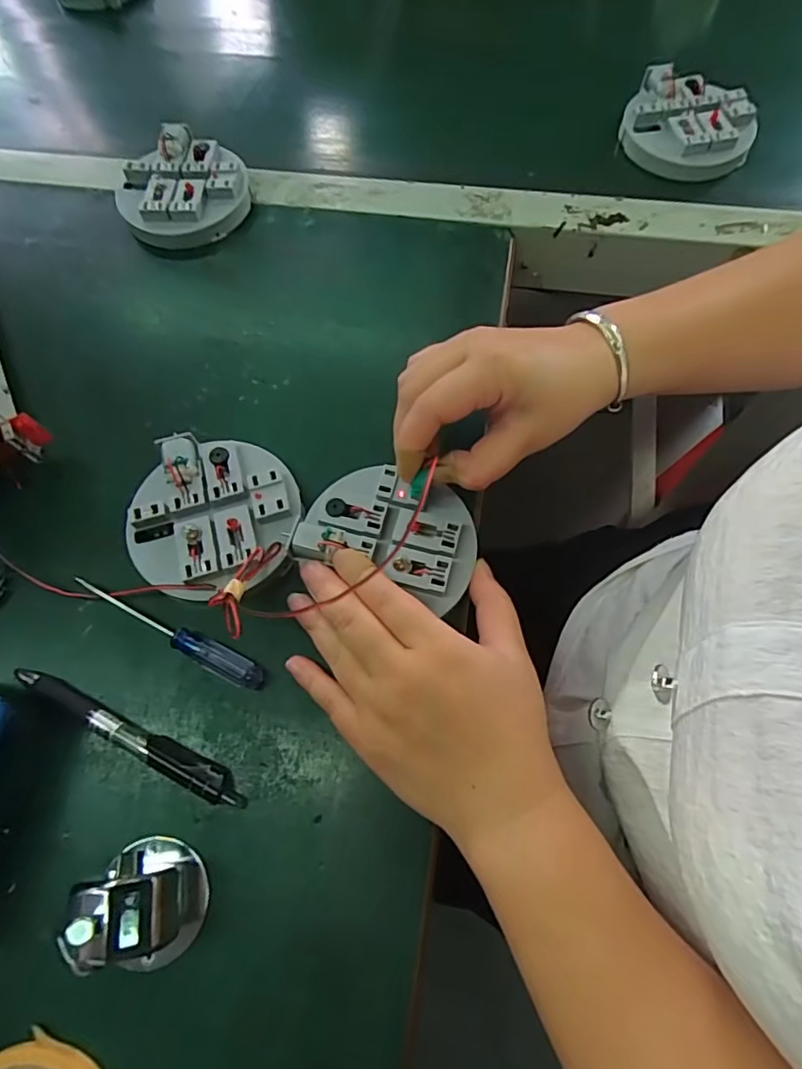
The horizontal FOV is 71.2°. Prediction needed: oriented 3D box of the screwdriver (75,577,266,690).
[{"bbox_3d":[-0.131,0.056,0.321,0.120,0.016,0.015,26,71,11],"label":"screwdriver"}]

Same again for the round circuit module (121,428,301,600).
[{"bbox_3d":[-0.112,-0.011,0.340,0.096,0.029,0.098,0,69,1],"label":"round circuit module"}]

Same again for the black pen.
[{"bbox_3d":[-0.147,0.108,0.301,0.144,0.013,0.016,23,71,10],"label":"black pen"}]

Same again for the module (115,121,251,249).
[{"bbox_3d":[-0.171,-0.269,0.440,0.090,0.029,0.097,0,69,1],"label":"module"}]

